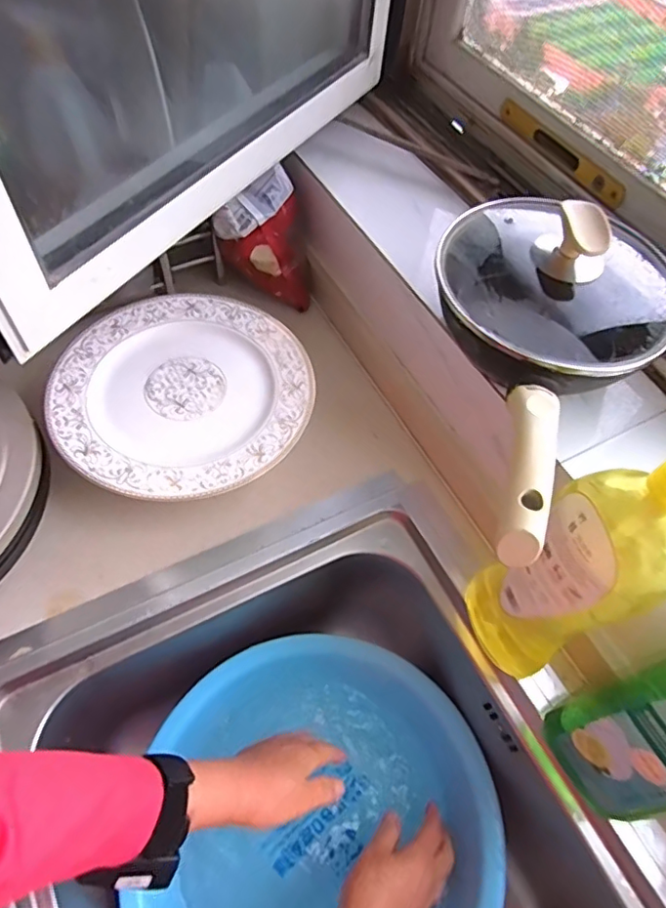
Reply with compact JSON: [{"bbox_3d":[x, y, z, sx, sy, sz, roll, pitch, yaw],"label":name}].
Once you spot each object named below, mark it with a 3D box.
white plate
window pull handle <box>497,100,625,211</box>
[{"bbox_3d":[-0.144,-0.065,0.546,0.235,0.016,0.244,2,58,-4],"label":"white plate"},{"bbox_3d":[0.240,-0.321,0.589,0.011,0.020,0.189,-22,62,-17],"label":"window pull handle"}]

